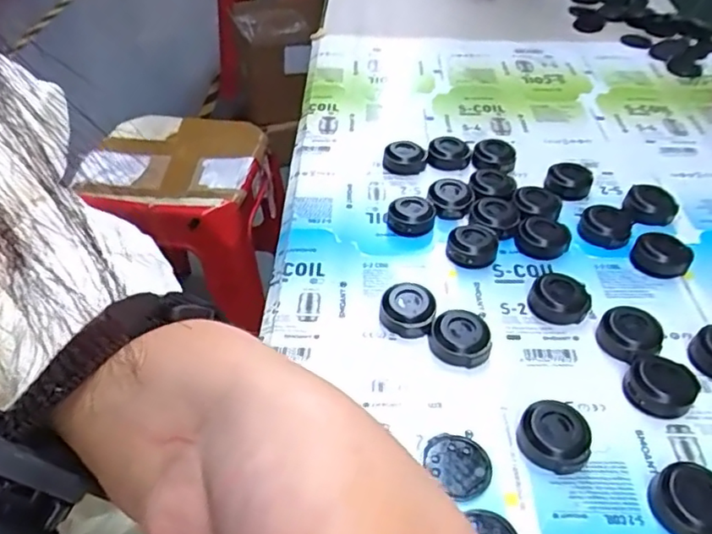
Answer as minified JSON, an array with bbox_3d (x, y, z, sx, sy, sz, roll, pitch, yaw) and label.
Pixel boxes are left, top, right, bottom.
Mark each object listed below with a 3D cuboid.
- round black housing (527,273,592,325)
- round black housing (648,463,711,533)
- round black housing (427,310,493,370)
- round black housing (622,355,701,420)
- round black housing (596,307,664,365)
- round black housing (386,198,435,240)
[{"bbox_3d":[0.111,0.017,0.321,0.029,0.013,0.027,0,43,0],"label":"round black housing"},{"bbox_3d":[0.136,0.094,0.237,0.031,0.014,0.030,0,43,0],"label":"round black housing"},{"bbox_3d":[0.052,0.037,0.301,0.031,0.013,0.031,0,43,0],"label":"round black housing"},{"bbox_3d":[0.143,0.057,0.279,0.030,0.009,0.028,0,43,0],"label":"round black housing"},{"bbox_3d":[0.138,0.034,0.299,0.023,0.015,0.028,-1,43,0],"label":"round black housing"},{"bbox_3d":[0.035,-0.033,0.377,0.030,0.014,0.030,0,43,0],"label":"round black housing"}]

